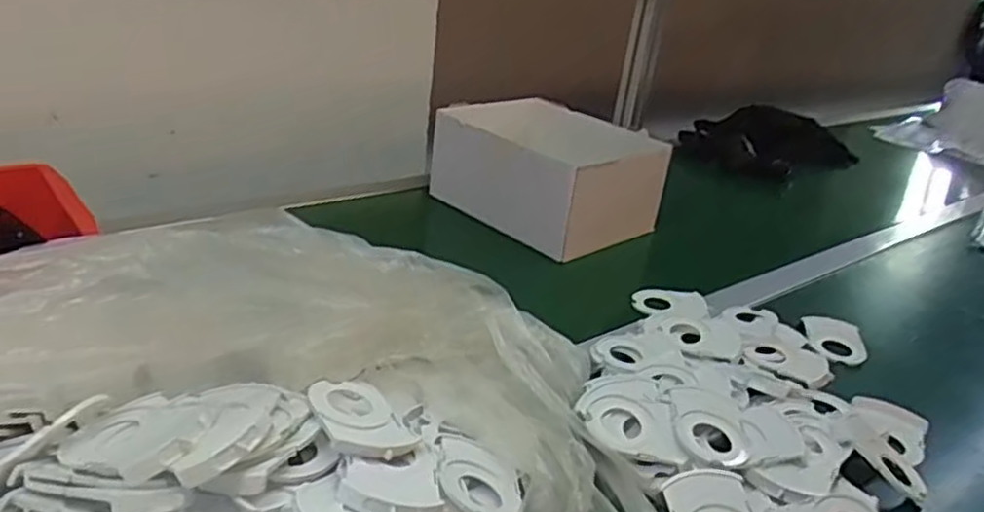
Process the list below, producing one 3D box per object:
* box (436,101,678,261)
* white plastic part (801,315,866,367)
[{"bbox_3d":[0.074,-0.110,0.956,0.254,0.123,0.176,28,31,36],"label":"box"},{"bbox_3d":[0.353,0.082,0.753,0.050,0.010,0.082,11,25,7],"label":"white plastic part"}]

